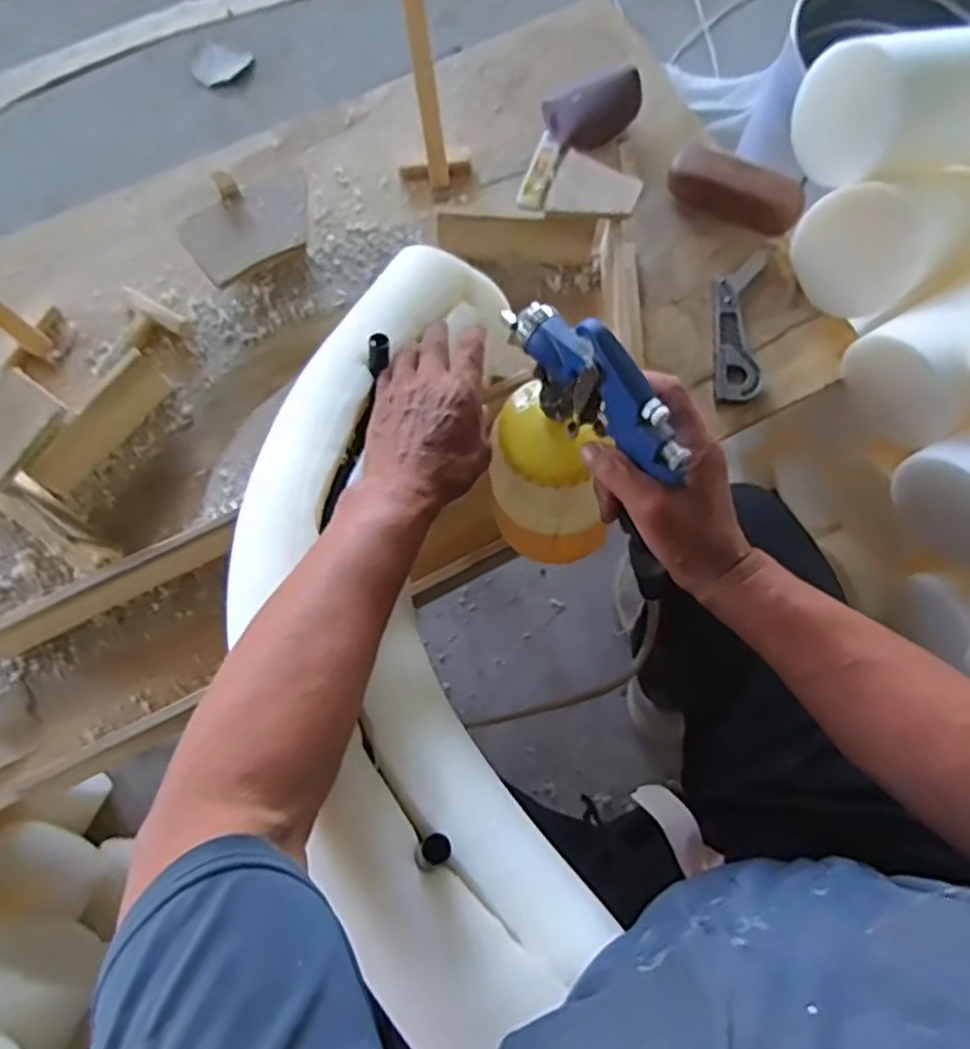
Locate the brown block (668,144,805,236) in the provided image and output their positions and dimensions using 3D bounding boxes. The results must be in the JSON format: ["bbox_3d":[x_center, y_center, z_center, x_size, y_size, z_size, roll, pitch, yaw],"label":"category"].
[{"bbox_3d":[0.296,-0.395,0.826,0.156,0.039,0.066,29,77,8],"label":"brown block"}]

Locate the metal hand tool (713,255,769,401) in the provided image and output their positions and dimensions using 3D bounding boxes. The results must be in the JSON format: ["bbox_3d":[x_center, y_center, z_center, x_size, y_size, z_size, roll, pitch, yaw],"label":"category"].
[{"bbox_3d":[0.282,-0.222,0.773,0.055,0.012,0.184,7,75,2],"label":"metal hand tool"}]

